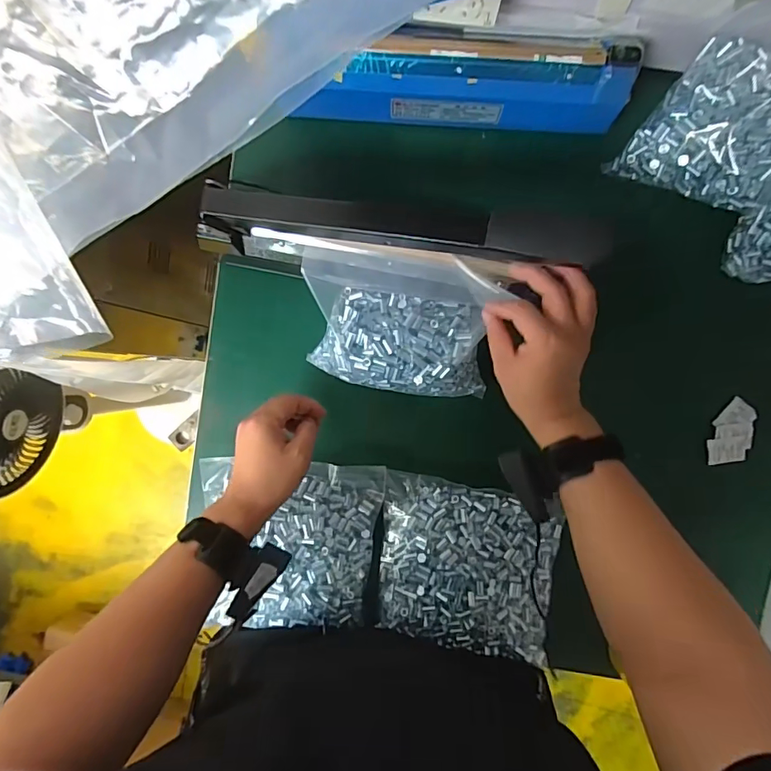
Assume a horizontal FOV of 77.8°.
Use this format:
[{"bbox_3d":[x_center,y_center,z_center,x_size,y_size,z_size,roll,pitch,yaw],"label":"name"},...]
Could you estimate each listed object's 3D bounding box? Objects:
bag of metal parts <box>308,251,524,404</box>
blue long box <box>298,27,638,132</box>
[{"bbox_3d":[0.016,-0.067,0.542,0.208,0.082,0.147,5,92,1],"label":"bag of metal parts"},{"bbox_3d":[0.088,-0.331,0.538,0.355,0.091,0.060,1,92,1],"label":"blue long box"}]

